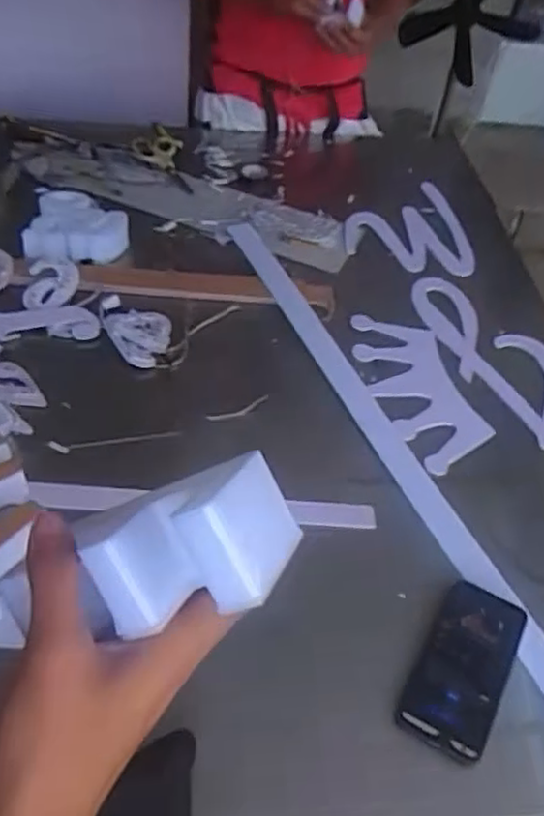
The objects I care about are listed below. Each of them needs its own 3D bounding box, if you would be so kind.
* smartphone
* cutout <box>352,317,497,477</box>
[{"bbox_3d":[0.178,0.236,0.636,0.080,0.007,0.159,26,51,17],"label":"smartphone"},{"bbox_3d":[0.185,-0.032,0.903,0.121,0.013,0.275,-6,47,-14],"label":"cutout"}]

